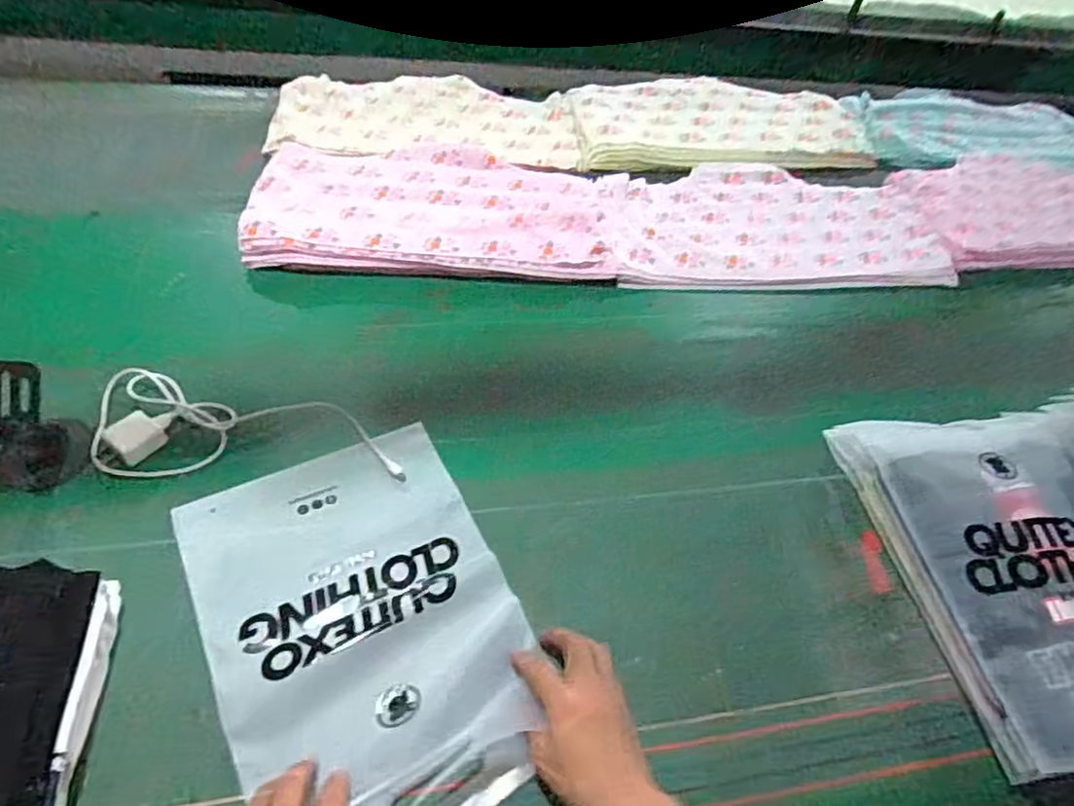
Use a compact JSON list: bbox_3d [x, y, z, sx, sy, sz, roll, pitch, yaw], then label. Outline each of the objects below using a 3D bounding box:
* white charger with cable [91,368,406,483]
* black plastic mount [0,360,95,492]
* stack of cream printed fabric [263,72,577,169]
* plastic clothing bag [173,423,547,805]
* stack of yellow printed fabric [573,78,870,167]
[{"bbox_3d":[-0.294,0.031,0.650,0.314,0.034,0.108,8,52,-2],"label":"white charger with cable"},{"bbox_3d":[-0.474,0.021,0.586,0.075,0.093,0.085,36,56,22],"label":"black plastic mount"},{"bbox_3d":[-0.179,-0.483,1.074,0.480,0.027,0.264,1,53,-7],"label":"stack of cream printed fabric"},{"bbox_3d":[-0.149,0.187,0.563,0.242,0.014,0.355,-21,54,-21],"label":"plastic clothing bag"},{"bbox_3d":[0.316,-0.514,1.164,0.553,0.038,0.311,-9,55,-14],"label":"stack of yellow printed fabric"}]

